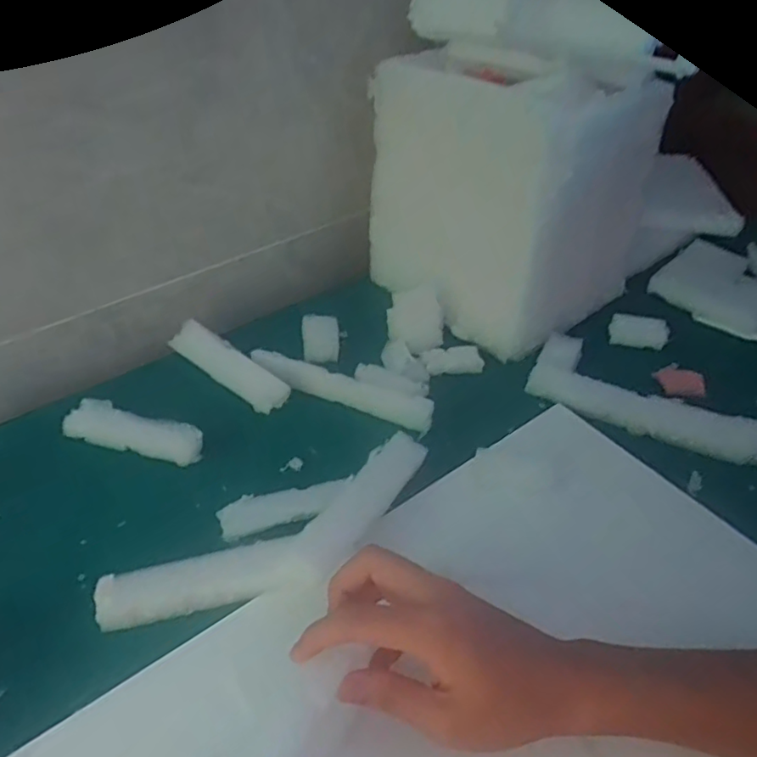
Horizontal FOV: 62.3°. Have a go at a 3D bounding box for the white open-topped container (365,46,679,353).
[{"bbox_3d":[0.136,-0.192,0.638,0.206,0.235,0.212,-31,52,-32],"label":"white open-topped container"}]

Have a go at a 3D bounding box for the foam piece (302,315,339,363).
[{"bbox_3d":[-0.056,-0.040,0.616,0.034,0.018,0.055,-3,43,-8],"label":"foam piece"}]

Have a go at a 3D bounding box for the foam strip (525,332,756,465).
[{"bbox_3d":[0.245,0.016,0.565,0.209,0.031,0.085,24,46,21],"label":"foam strip"}]

